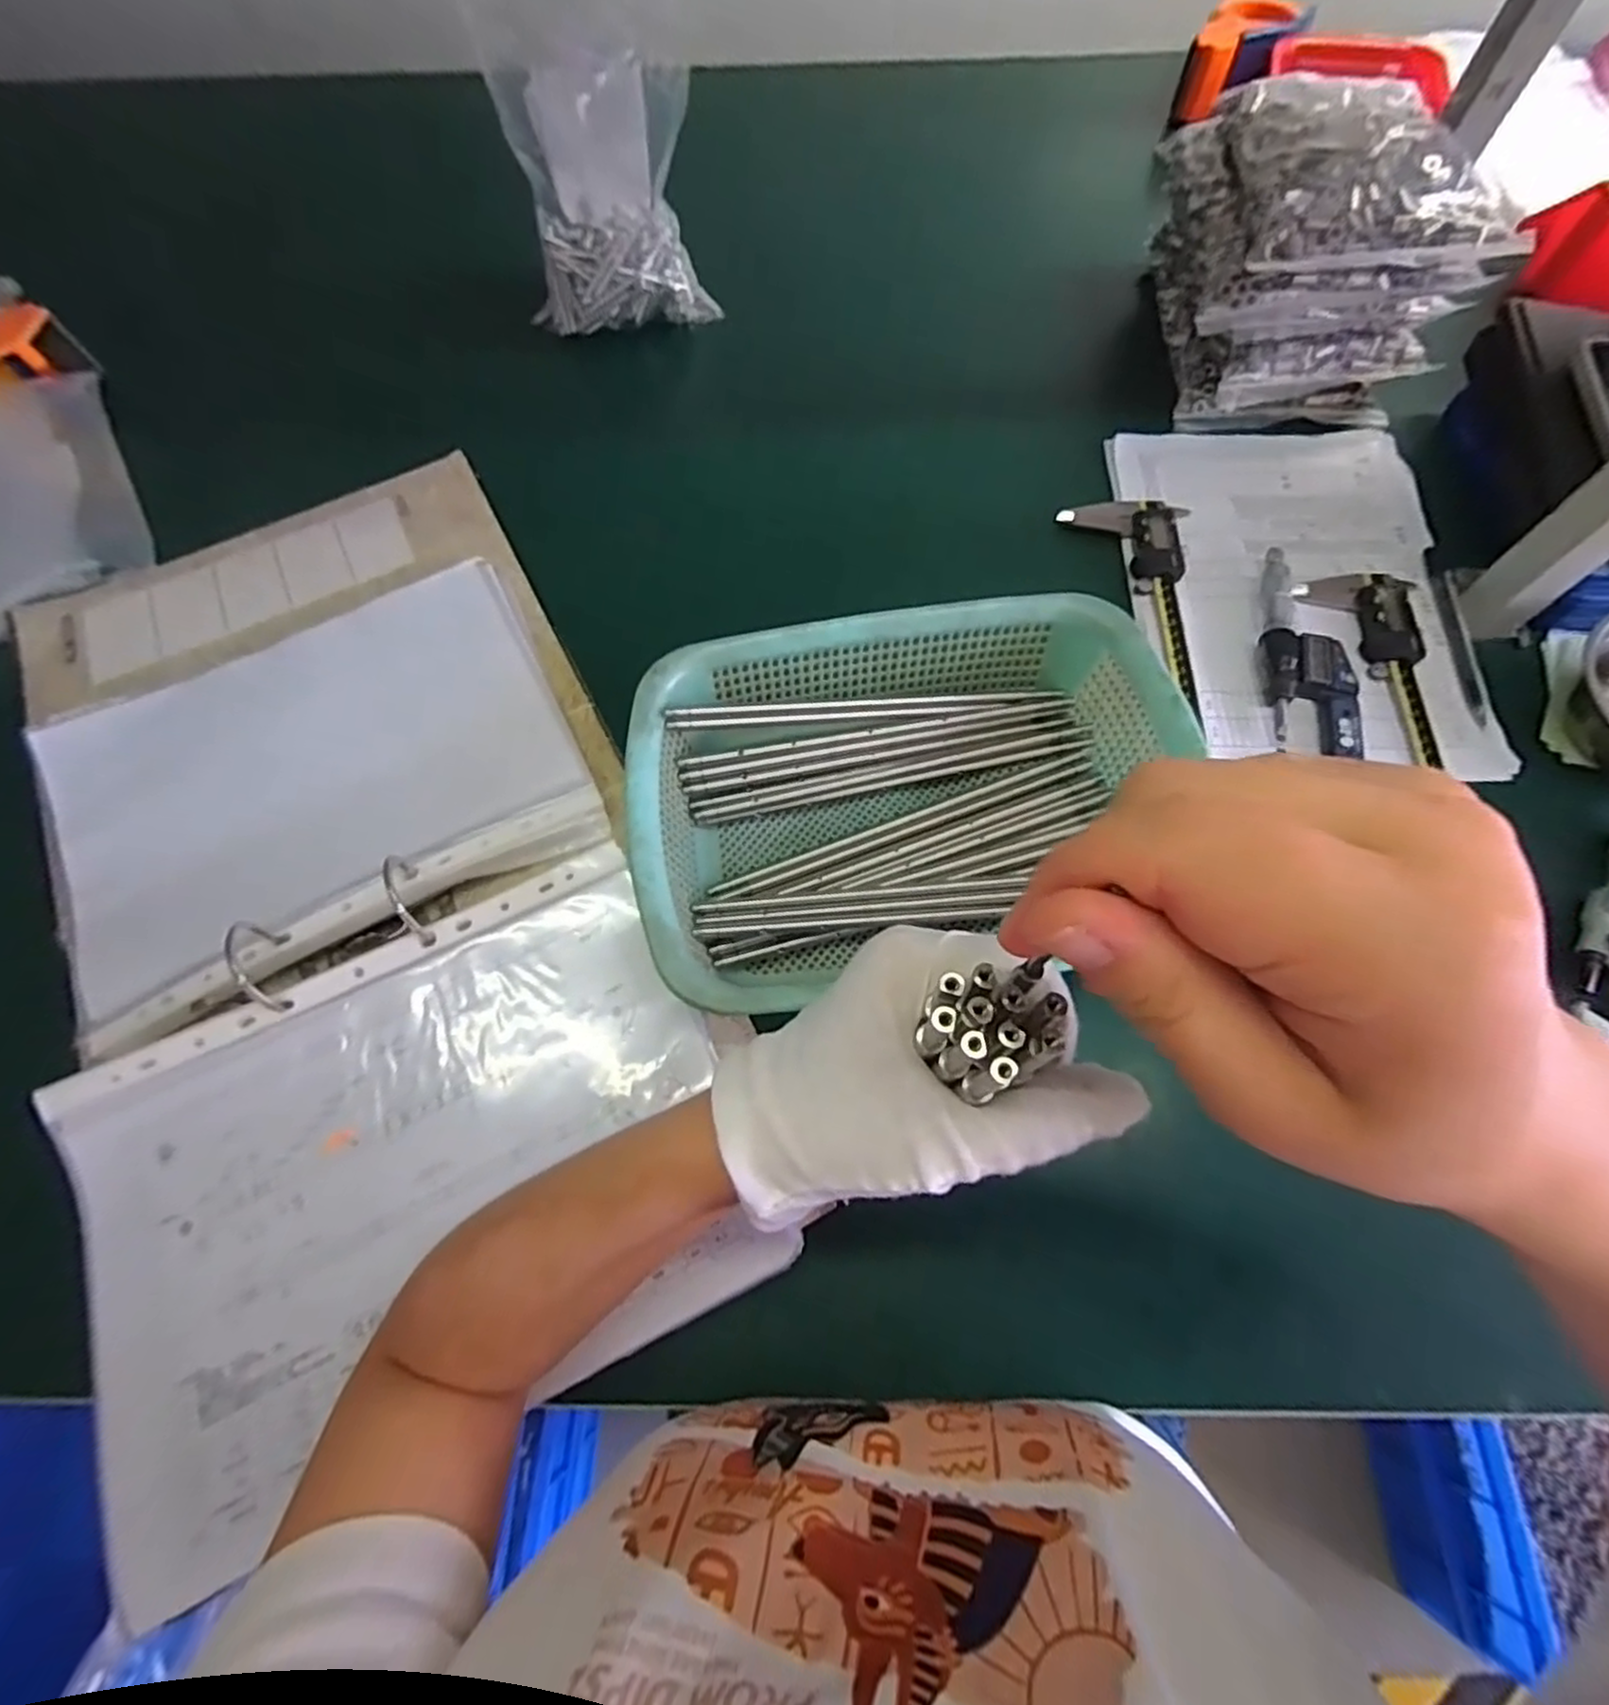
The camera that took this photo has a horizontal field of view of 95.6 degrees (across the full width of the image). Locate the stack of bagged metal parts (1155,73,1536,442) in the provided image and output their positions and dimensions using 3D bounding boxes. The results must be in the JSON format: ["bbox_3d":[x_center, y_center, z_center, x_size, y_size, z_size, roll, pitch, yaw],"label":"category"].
[{"bbox_3d":[0.375,-0.457,0.553,0.167,0.150,0.207,3,68,2],"label":"stack of bagged metal parts"}]

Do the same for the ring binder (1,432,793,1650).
[{"bbox_3d":[-0.271,-0.003,0.436,0.325,0.057,0.624,-26,70,-10],"label":"ring binder"}]

